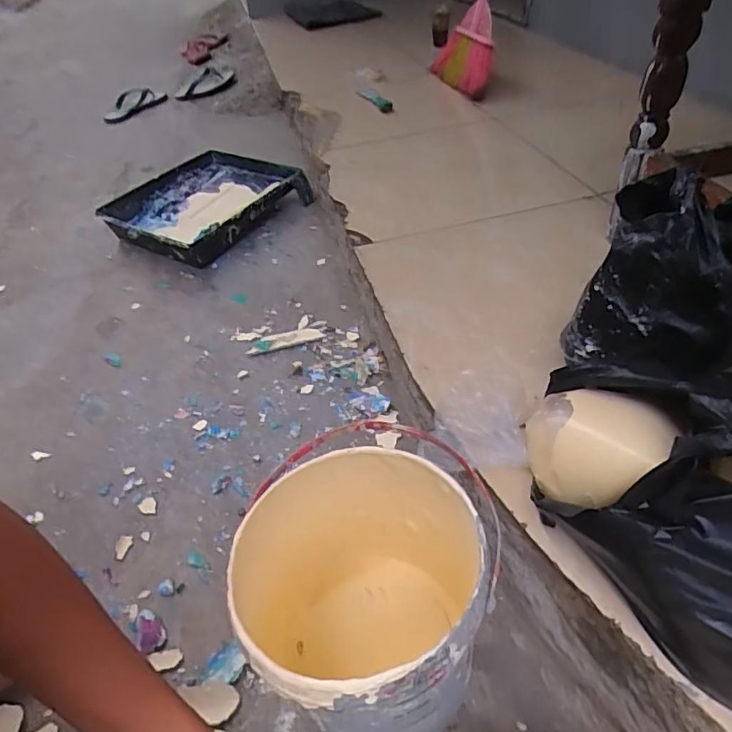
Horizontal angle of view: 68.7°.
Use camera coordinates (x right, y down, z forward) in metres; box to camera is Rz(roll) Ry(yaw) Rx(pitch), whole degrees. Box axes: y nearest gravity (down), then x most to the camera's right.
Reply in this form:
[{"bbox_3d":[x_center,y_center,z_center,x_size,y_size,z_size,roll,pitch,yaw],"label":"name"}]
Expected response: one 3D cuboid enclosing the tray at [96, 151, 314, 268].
[{"bbox_3d":[-0.340,-0.346,1.136,0.317,0.075,0.369,29,53,31],"label":"tray"}]

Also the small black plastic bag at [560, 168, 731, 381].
[{"bbox_3d":[0.274,-0.084,0.441,0.182,0.150,0.112,-16,44,-11],"label":"small black plastic bag"}]

